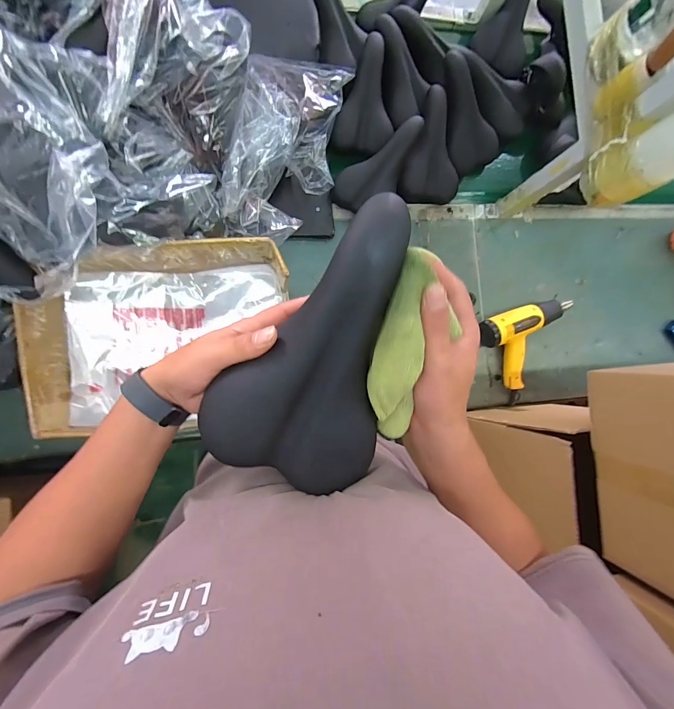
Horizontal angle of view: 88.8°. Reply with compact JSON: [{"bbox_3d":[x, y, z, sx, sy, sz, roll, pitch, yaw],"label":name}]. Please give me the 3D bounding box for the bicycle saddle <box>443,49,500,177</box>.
[{"bbox_3d":[0.339,-0.627,0.901,0.137,0.065,0.275,-36,122,-9],"label":"bicycle saddle"}]

